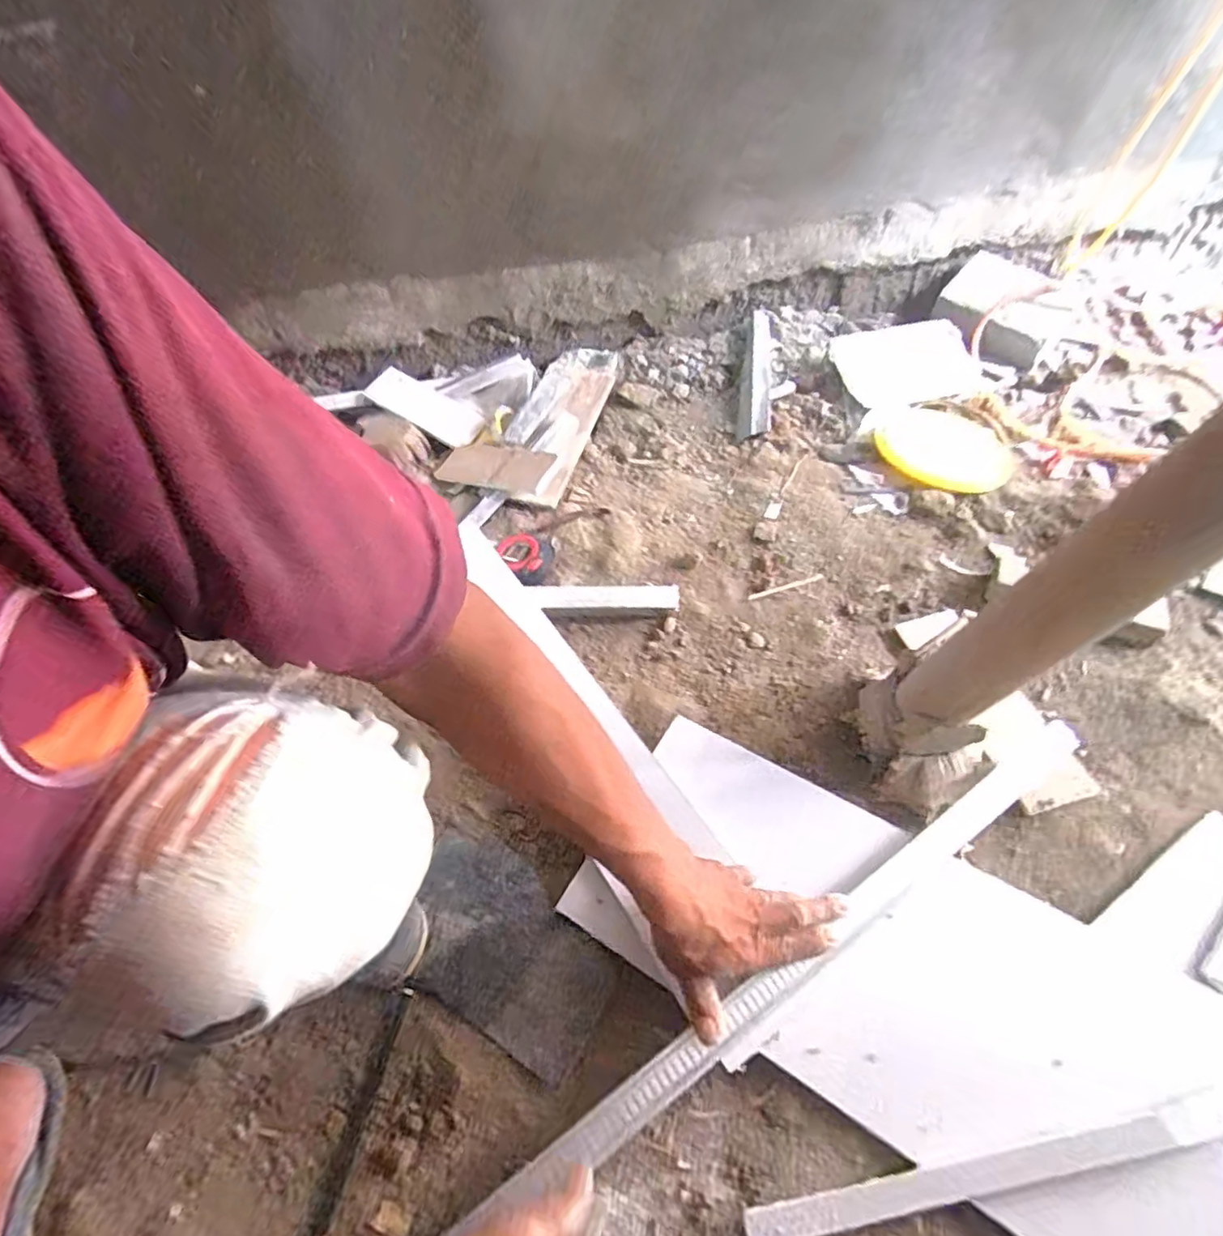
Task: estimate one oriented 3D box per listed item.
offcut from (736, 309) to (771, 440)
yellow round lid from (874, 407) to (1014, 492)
[{"bbox_3d":[0.248,-0.425,1.036,0.050,0.039,0.349,8,52,8],"label":"offcut"},{"bbox_3d":[0.503,-0.260,0.935,0.192,0.016,0.179,0,51,1],"label":"yellow round lid"}]

